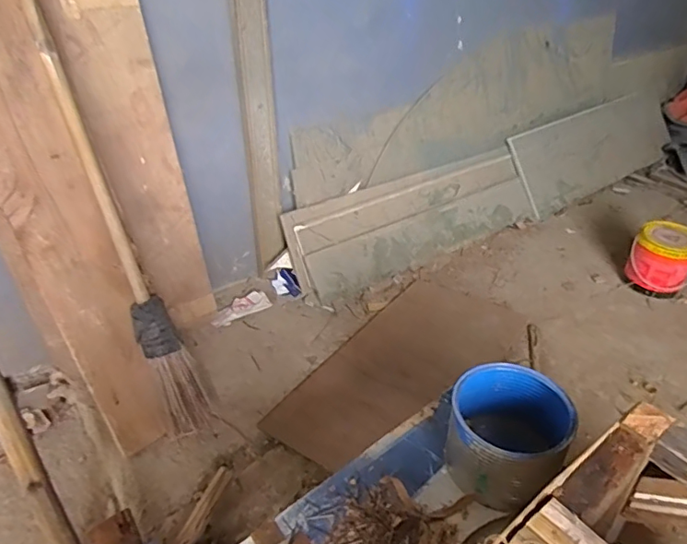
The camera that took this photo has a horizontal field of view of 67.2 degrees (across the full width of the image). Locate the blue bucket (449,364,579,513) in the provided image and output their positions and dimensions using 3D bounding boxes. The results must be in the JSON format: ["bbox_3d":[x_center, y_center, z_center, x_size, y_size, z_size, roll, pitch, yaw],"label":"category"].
[{"bbox_3d":[0.218,0.220,0.703,0.157,0.122,0.145,0,35,0],"label":"blue bucket"}]

